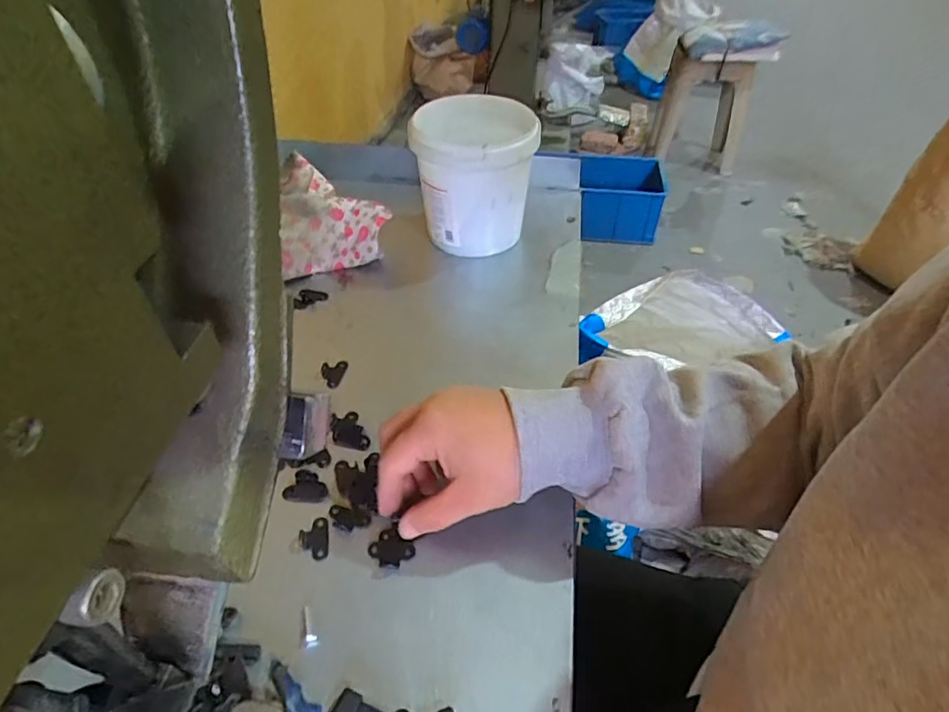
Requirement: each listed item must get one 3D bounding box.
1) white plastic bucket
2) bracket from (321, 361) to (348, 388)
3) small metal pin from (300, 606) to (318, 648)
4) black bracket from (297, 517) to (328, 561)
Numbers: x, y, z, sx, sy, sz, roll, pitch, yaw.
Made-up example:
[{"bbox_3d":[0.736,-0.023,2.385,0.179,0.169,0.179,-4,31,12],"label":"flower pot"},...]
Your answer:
[{"bbox_3d":[-0.001,-0.191,0.577,0.116,0.127,0.140,3,45,1],"label":"white plastic bucket"},{"bbox_3d":[-0.118,0.014,0.459,0.017,0.013,0.028,11,46,9],"label":"bracket"},{"bbox_3d":[-0.095,0.153,0.312,0.009,0.004,0.024,-12,47,-13],"label":"small metal pin"},{"bbox_3d":[-0.103,0.116,0.349,0.019,0.004,0.028,-9,46,-10],"label":"black bracket"}]

